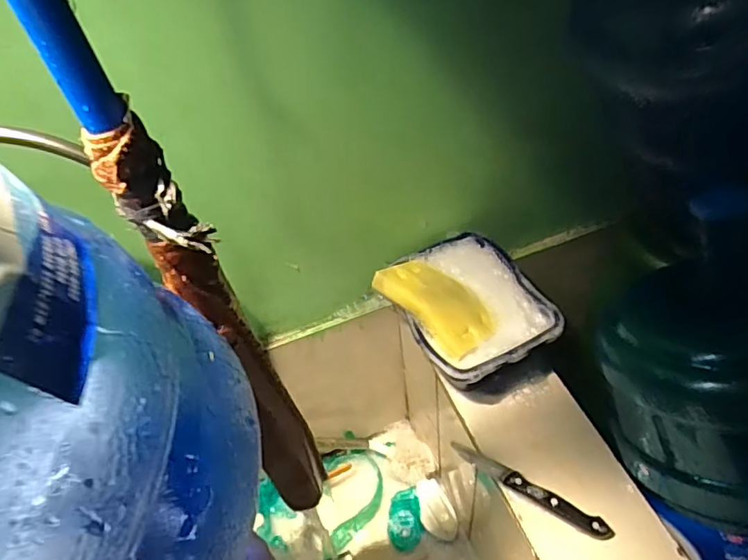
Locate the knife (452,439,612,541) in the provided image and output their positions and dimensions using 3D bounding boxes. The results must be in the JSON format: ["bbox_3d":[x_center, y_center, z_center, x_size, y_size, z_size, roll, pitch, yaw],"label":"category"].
[{"bbox_3d":[0.166,0.226,0.591,0.179,0.012,0.023,23,55,26],"label":"knife"}]

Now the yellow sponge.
[{"bbox_3d":[0.078,0.021,0.666,0.087,0.032,0.144,-38,54,-25],"label":"yellow sponge"}]

